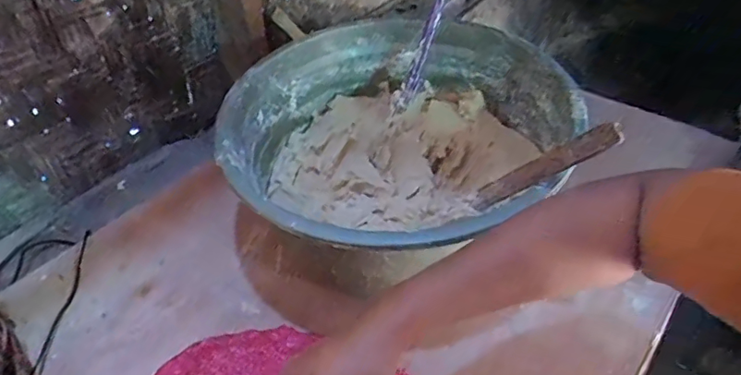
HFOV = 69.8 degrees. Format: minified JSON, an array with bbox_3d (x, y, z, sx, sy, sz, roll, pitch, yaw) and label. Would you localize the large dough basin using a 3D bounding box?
[{"bbox_3d":[0.020,-0.047,0.649,0.375,0.176,0.383,-2,43,2],"label":"large dough basin"}]

